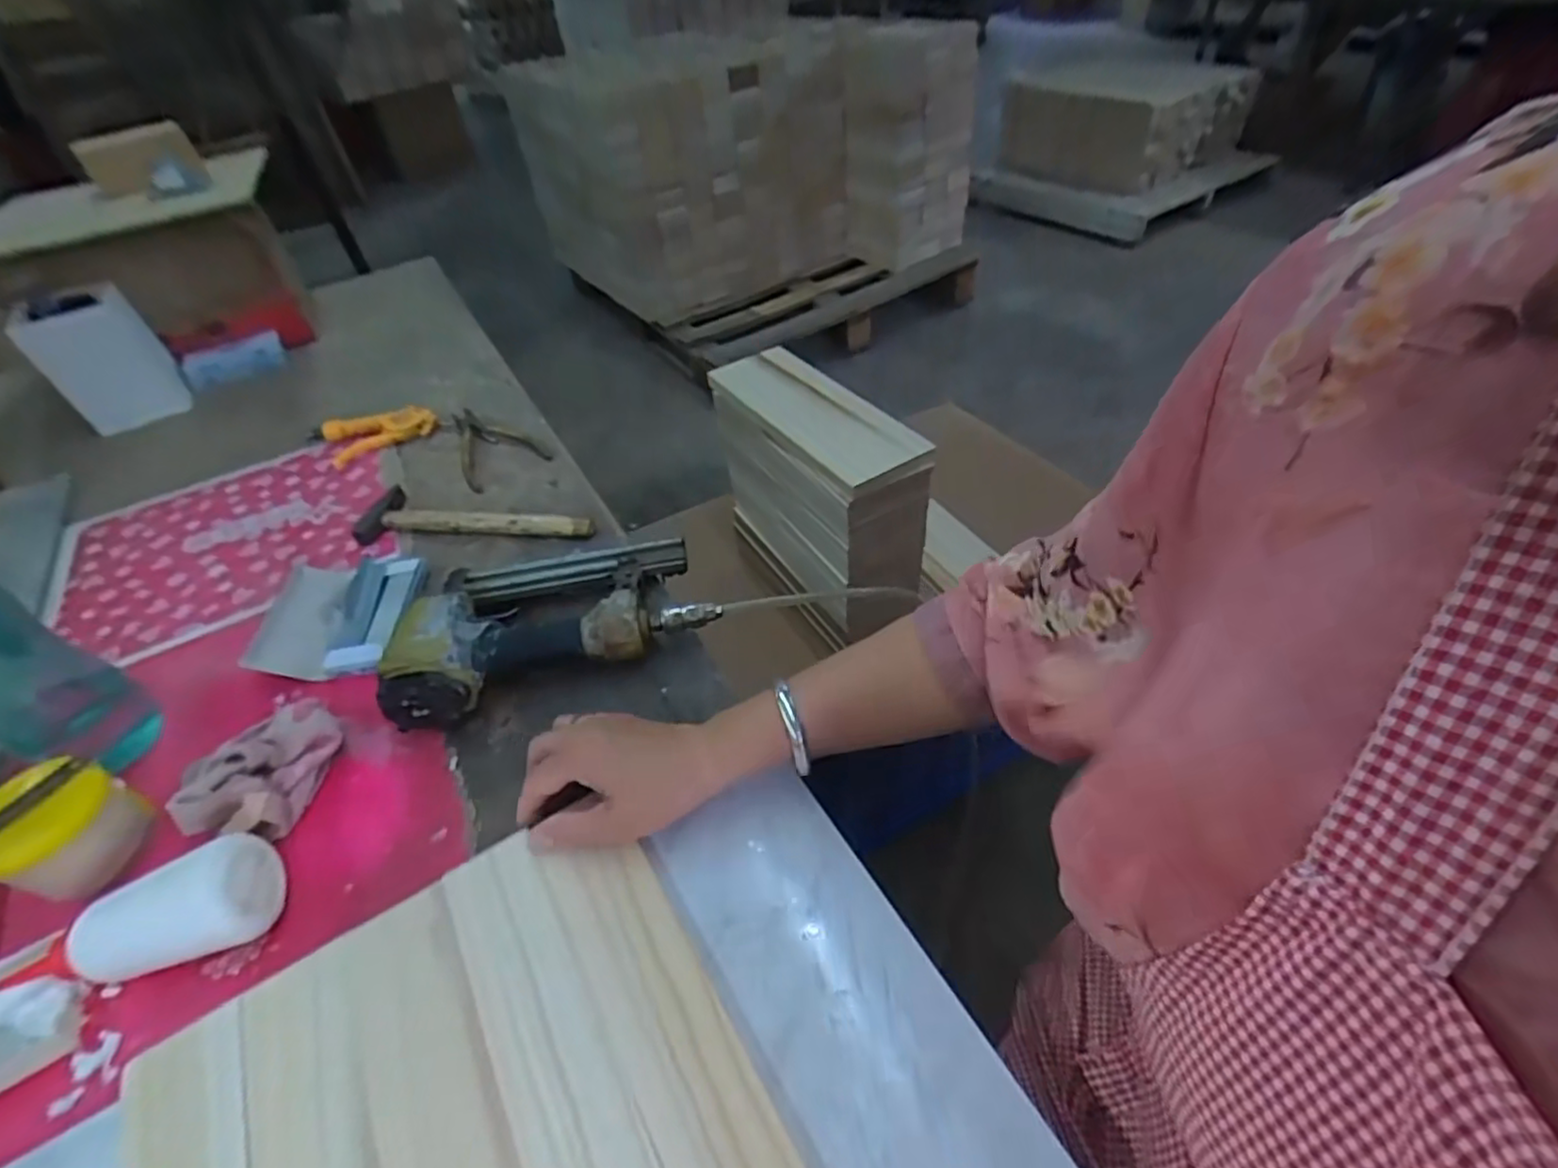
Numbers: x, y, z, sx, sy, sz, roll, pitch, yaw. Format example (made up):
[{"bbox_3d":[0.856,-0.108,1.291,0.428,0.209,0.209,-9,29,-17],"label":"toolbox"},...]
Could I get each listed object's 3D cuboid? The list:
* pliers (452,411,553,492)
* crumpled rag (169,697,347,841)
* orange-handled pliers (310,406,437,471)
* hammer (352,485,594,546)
[{"bbox_3d":[-0.329,-0.168,0.786,0.091,0.015,0.155,-24,47,-16],"label":"pliers"},{"bbox_3d":[-0.375,0.131,0.485,0.082,0.038,0.107,4,46,10],"label":"crumpled rag"},{"bbox_3d":[-0.490,-0.183,0.819,0.139,0.029,0.070,-24,47,-17],"label":"orange-handled pliers"},{"bbox_3d":[-0.306,-0.064,0.681,0.245,0.018,0.069,5,46,12],"label":"hammer"}]

